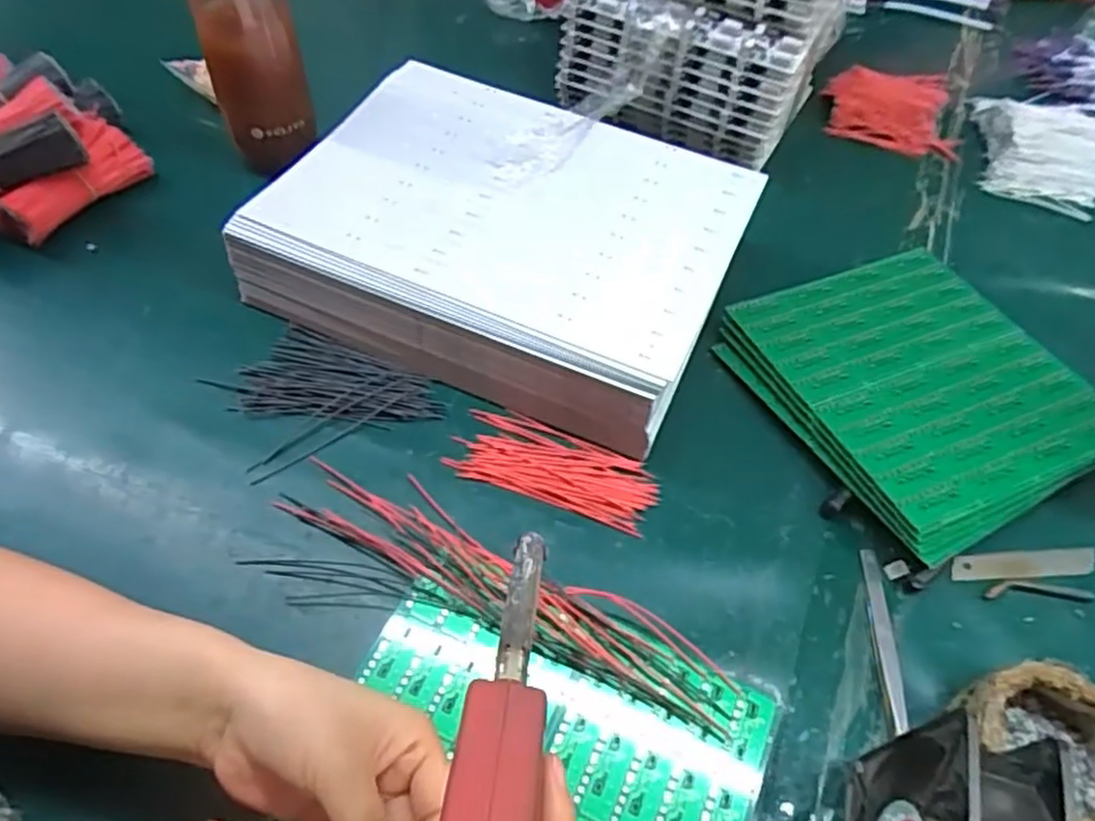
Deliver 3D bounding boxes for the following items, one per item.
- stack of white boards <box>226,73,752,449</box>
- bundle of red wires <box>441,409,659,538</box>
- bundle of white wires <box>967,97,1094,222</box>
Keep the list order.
[{"bbox_3d":[-0.030,-0.133,0.552,0.323,0.067,0.249,22,57,12],"label":"stack of white boards"},{"bbox_3d":[0.005,0.037,0.478,0.134,0.005,0.056,19,56,10],"label":"bundle of red wires"},{"bbox_3d":[0.484,-0.251,0.694,0.122,0.030,0.150,15,55,7],"label":"bundle of white wires"}]

